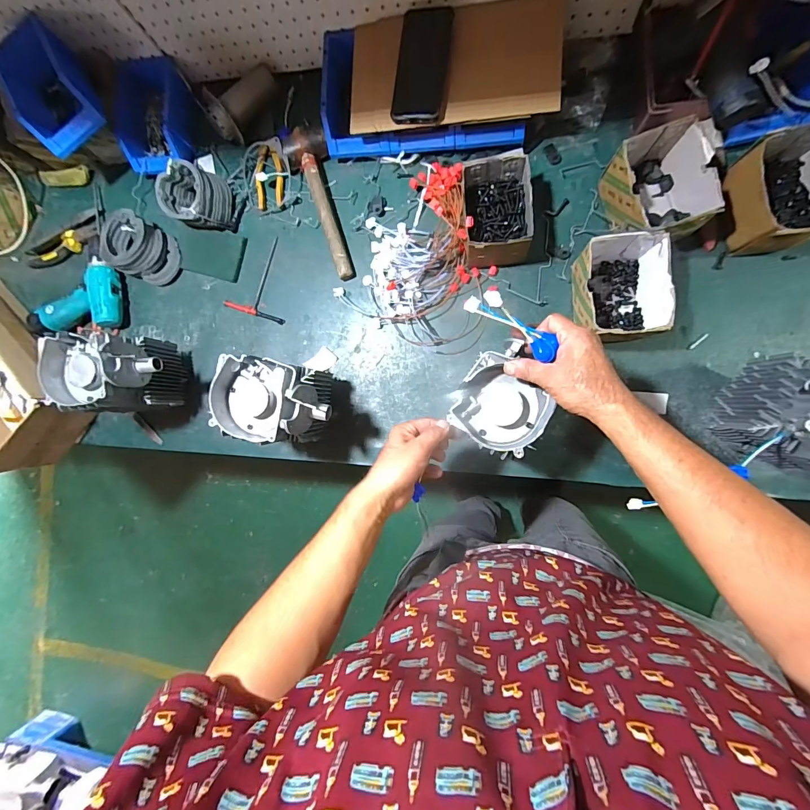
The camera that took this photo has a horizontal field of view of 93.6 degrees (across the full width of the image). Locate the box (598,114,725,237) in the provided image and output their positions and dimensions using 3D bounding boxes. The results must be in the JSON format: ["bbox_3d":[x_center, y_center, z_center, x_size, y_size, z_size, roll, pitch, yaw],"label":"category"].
[{"bbox_3d":[0.389,-0.328,0.581,0.134,0.097,0.152,-12,87,9],"label":"box"}]

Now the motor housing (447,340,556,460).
[{"bbox_3d":[0.127,-0.004,0.482,0.113,0.052,0.121,36,95,9],"label":"motor housing"}]

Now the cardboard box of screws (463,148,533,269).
[{"bbox_3d":[0.147,-0.309,0.624,0.107,0.088,0.145,-7,87,10],"label":"cardboard box of screws"}]

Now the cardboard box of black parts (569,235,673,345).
[{"bbox_3d":[0.331,-0.179,0.595,0.116,0.101,0.158,-4,88,10],"label":"cardboard box of black parts"}]

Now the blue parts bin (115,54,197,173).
[{"bbox_3d":[-0.472,-0.546,0.739,0.158,0.086,0.197,13,91,10],"label":"blue parts bin"}]

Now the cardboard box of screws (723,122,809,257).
[{"bbox_3d":[0.556,-0.312,0.566,0.117,0.100,0.152,-10,87,9],"label":"cardboard box of screws"}]

